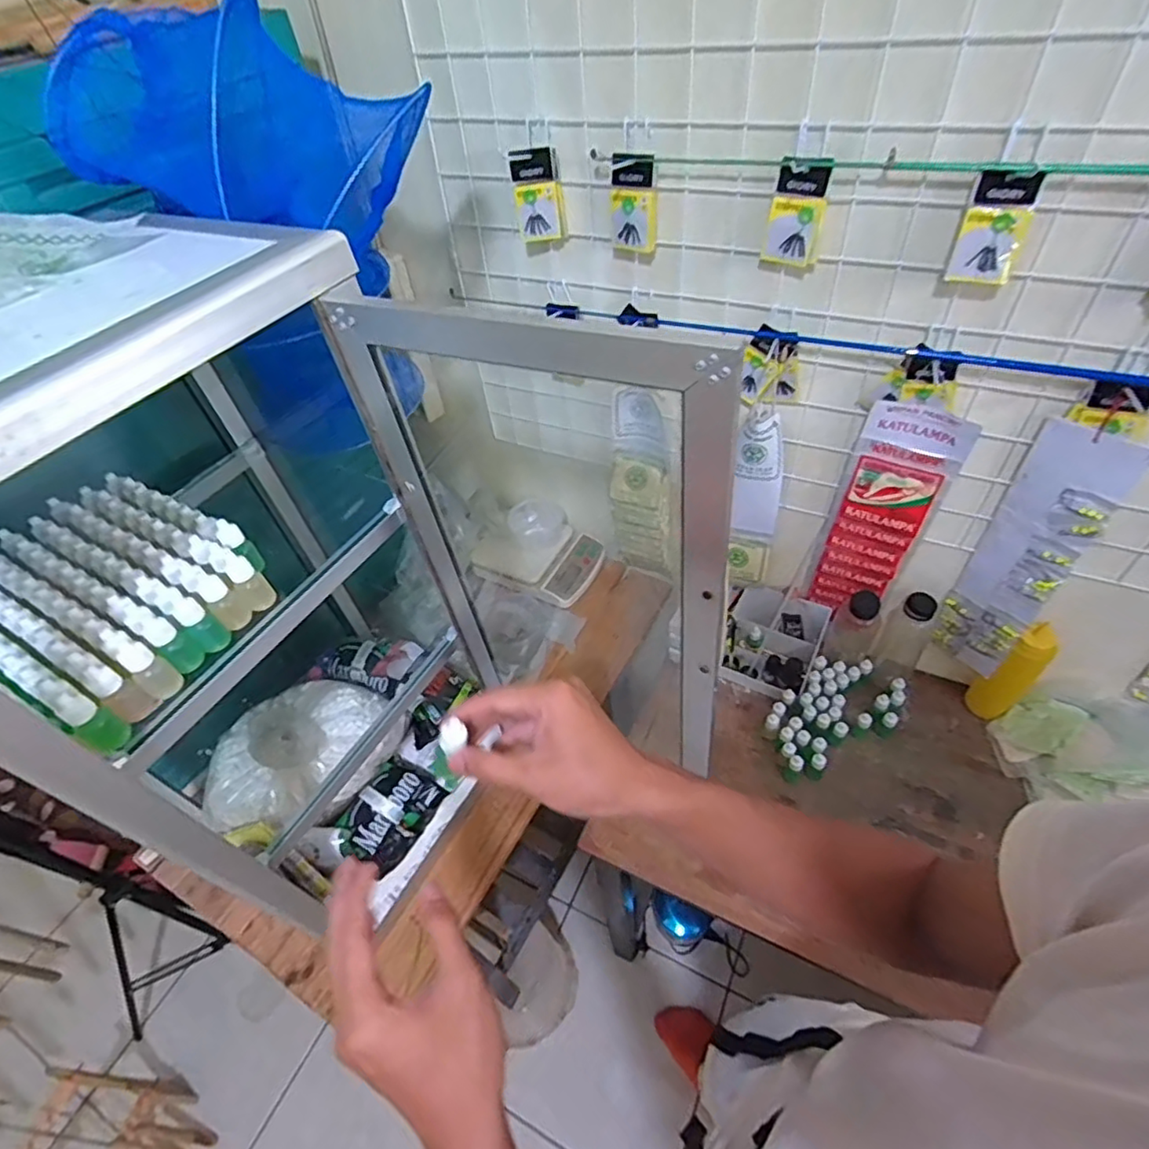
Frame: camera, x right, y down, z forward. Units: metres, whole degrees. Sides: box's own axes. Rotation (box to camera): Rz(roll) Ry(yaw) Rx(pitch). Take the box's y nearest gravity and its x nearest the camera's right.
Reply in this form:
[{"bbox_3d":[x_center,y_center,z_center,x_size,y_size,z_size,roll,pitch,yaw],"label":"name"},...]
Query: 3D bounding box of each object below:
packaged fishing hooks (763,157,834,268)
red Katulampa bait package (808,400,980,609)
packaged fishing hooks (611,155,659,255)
[{"bbox_3d":[0.230,-0.375,0.633,0.053,0.093,0.024,22,54,24],"label":"packaged fishing hooks"},{"bbox_3d":[0.418,-0.069,0.835,0.119,0.357,0.025,20,53,23],"label":"red Katulampa bait package"},{"bbox_3d":[0.066,-0.419,0.692,0.055,0.096,0.024,14,50,22],"label":"packaged fishing hooks"}]

